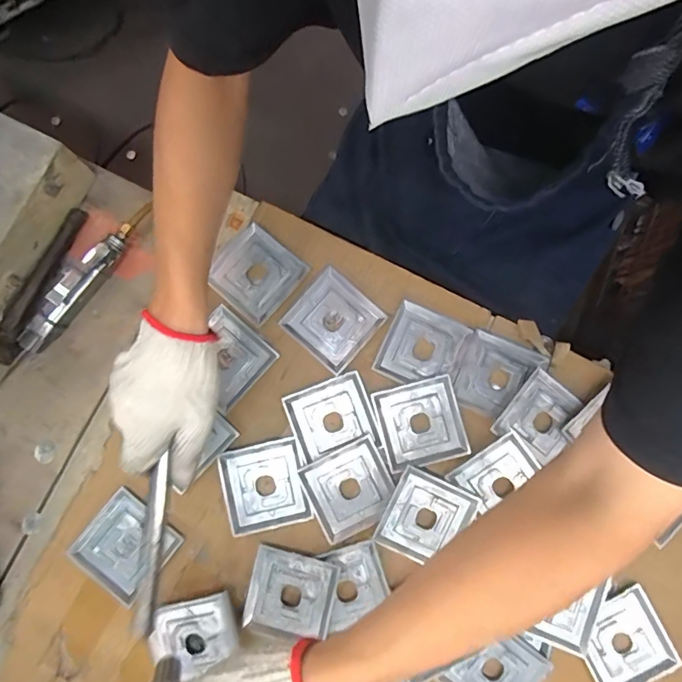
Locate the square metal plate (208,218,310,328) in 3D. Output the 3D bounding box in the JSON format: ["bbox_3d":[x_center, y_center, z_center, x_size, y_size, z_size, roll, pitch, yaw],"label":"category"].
[{"bbox_3d":[-0.097,-0.078,0.528,0.090,0.013,0.090,40,85,3],"label":"square metal plate"}]

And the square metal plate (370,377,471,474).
[{"bbox_3d":[0.089,0.092,0.513,0.090,0.014,0.088,-14,84,-2],"label":"square metal plate"}]

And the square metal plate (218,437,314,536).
[{"bbox_3d":[-0.084,0.160,0.506,0.088,0.010,0.089,-13,84,-2],"label":"square metal plate"}]

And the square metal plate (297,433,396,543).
[{"bbox_3d":[0.010,0.160,0.500,0.090,0.010,0.088,-26,85,-3],"label":"square metal plate"}]

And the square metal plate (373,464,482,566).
[{"bbox_3d":[0.091,0.191,0.494,0.086,0.009,0.091,28,84,2],"label":"square metal plate"}]

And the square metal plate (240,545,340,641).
[{"bbox_3d":[-0.055,0.272,0.491,0.090,0.015,0.086,14,84,1],"label":"square metal plate"}]

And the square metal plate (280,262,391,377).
[{"bbox_3d":[-0.009,-0.024,0.527,0.090,0.014,0.090,41,85,4],"label":"square metal plate"}]

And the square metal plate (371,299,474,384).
[{"bbox_3d":[0.092,0.008,0.526,0.083,0.008,0.089,25,84,2],"label":"square metal plate"}]

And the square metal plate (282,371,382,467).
[{"bbox_3d":[-0.011,0.086,0.515,0.094,0.006,0.079,-17,84,-3],"label":"square metal plate"}]

